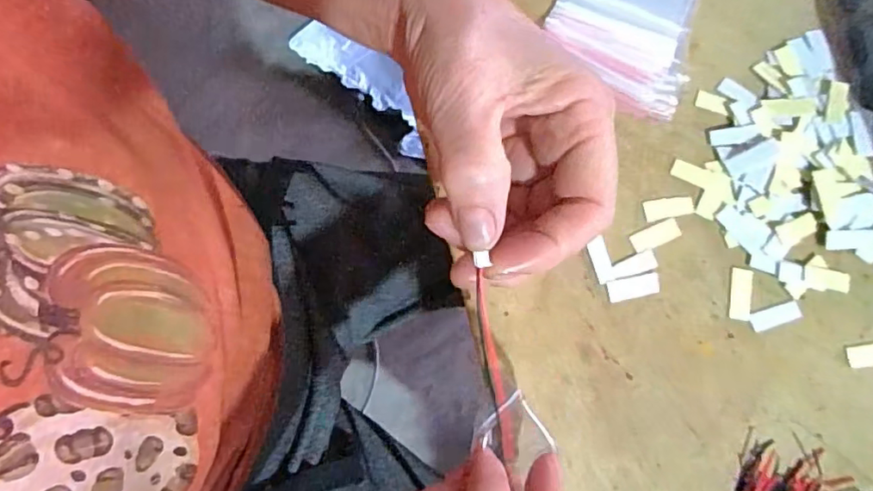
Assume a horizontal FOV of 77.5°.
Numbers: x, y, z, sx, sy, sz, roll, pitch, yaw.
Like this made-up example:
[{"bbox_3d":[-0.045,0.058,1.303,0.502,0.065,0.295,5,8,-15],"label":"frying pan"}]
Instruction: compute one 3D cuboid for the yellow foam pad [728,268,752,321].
[{"bbox_3d":[0.165,0.026,0.293,0.011,0.004,0.027,9,78,3],"label":"yellow foam pad"}]

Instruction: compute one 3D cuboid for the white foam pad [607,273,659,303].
[{"bbox_3d":[0.107,0.023,0.294,0.028,0.004,0.011,-11,78,-2],"label":"white foam pad"}]

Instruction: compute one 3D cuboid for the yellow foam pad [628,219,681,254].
[{"bbox_3d":[0.121,-0.006,0.300,0.029,0.004,0.011,-22,79,-4],"label":"yellow foam pad"}]

